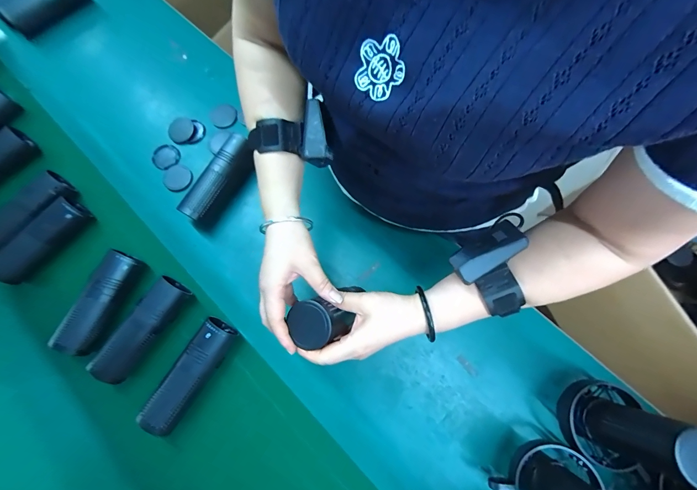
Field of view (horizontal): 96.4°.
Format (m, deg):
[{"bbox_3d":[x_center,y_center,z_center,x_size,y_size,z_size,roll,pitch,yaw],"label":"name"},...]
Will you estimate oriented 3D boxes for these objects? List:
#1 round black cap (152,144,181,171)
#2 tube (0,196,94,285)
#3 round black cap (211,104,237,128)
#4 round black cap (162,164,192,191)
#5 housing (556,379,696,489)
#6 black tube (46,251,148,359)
[{"bbox_3d":[-0.345,-0.165,0.591,0.055,0.008,0.049,40,78,11],"label":"round black cap"},{"bbox_3d":[-0.530,-0.006,0.534,0.052,0.046,0.165,35,77,10],"label":"tube"},{"bbox_3d":[-0.240,-0.247,0.598,0.045,0.008,0.046,0,74,1],"label":"round black cap"},{"bbox_3d":[-0.319,-0.125,0.579,0.055,0.010,0.049,38,78,11],"label":"round black cap"},{"bbox_3d":[0.327,0.214,0.354,0.113,0.161,0.094,15,74,5],"label":"housing"},{"bbox_3d":[-0.397,0.090,0.494,0.043,0.049,0.165,24,75,8],"label":"black tube"}]

